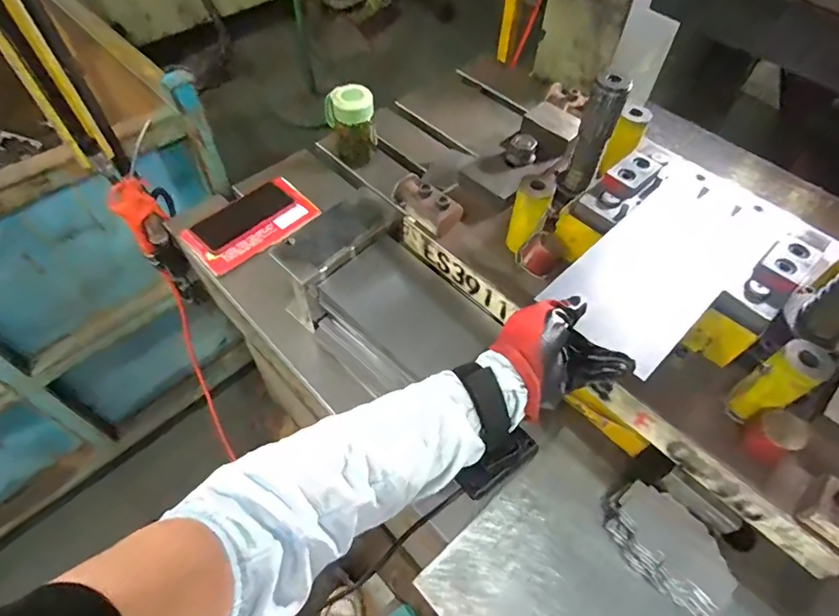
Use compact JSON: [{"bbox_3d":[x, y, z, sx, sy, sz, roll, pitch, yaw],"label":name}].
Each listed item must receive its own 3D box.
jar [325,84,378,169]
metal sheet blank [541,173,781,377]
[{"bbox_3d":[-0.120,-0.319,0.874,0.085,0.136,0.063,-4,55,-5],"label":"jar"},{"bbox_3d":[0.244,-0.042,0.501,0.238,0.010,0.125,-39,64,-22],"label":"metal sheet blank"}]

